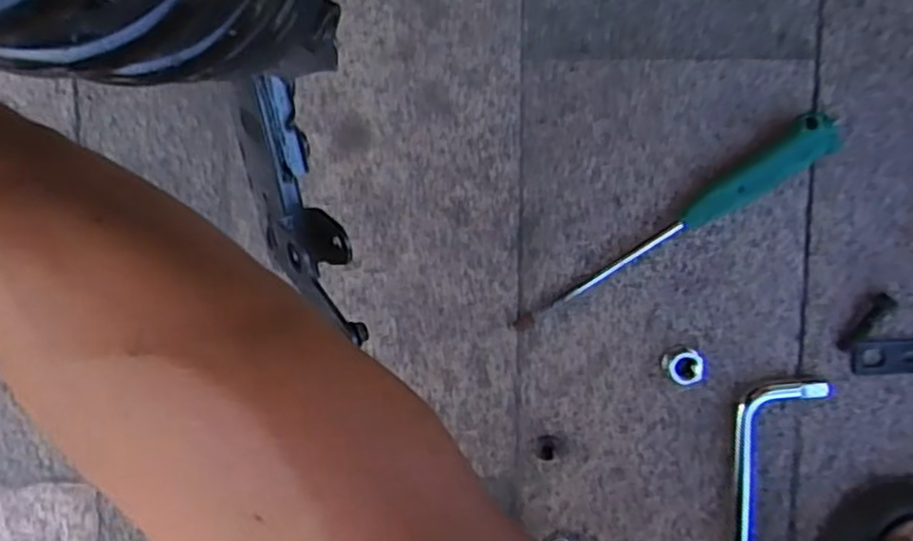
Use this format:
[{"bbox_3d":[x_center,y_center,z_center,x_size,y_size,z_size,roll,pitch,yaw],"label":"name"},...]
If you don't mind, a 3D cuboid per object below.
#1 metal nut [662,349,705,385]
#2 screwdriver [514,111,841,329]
[{"bbox_3d":[0.163,0.069,0.511,0.024,0.020,0.025,0,97,-2],"label":"metal nut"},{"bbox_3d":[0.152,-0.030,0.501,0.252,0.025,0.029,-33,96,2],"label":"screwdriver"}]

